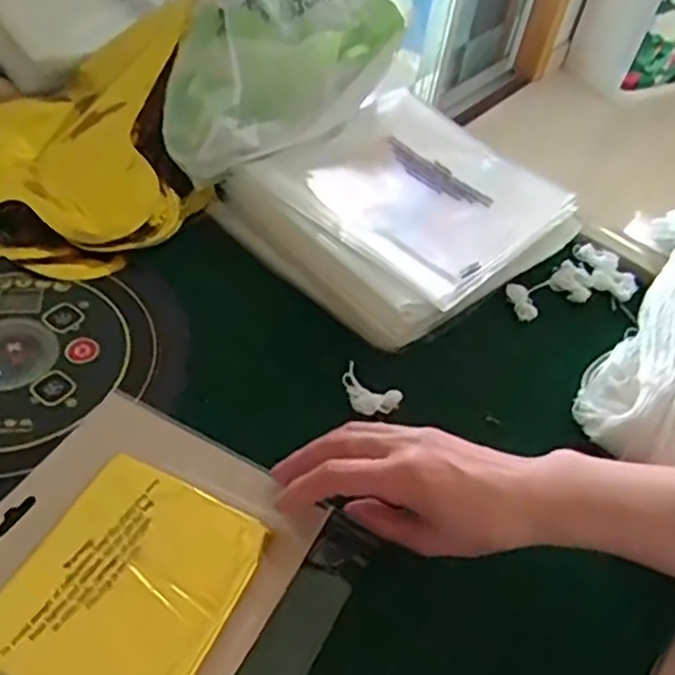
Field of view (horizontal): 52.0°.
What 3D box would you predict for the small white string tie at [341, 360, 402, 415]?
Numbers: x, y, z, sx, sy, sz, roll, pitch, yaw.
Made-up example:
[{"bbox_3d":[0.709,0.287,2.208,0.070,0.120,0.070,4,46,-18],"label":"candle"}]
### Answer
[{"bbox_3d":[0.023,0.037,0.462,0.040,0.022,0.021,16,48,6],"label":"small white string tie"}]

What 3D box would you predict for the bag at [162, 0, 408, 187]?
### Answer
[{"bbox_3d":[-0.045,-0.243,0.603,0.126,0.103,0.262,32,52,19],"label":"bag"}]

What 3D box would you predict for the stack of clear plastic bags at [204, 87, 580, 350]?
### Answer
[{"bbox_3d":[0.056,-0.110,0.585,0.253,0.045,0.229,-31,60,-30],"label":"stack of clear plastic bags"}]

